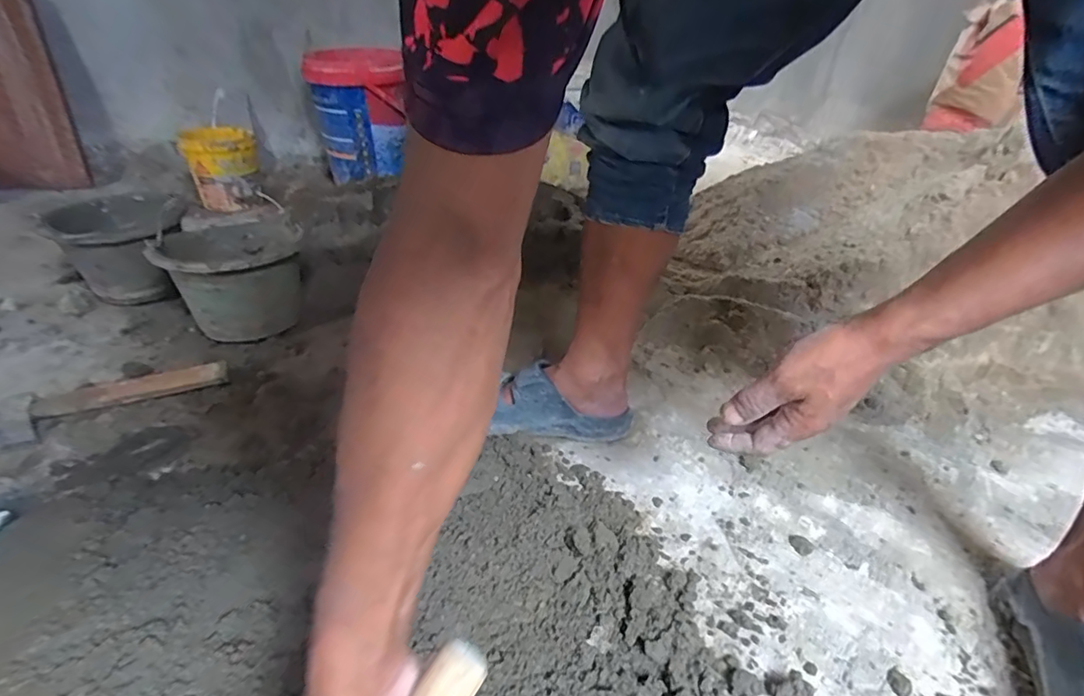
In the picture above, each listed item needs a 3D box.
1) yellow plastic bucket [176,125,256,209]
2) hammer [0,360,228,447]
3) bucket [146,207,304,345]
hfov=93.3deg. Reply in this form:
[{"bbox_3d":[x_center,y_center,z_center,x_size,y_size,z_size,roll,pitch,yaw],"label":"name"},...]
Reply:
[{"bbox_3d":[-0.905,-0.507,1.462,0.188,0.188,0.175,-15,37,-25],"label":"yellow plastic bucket"},{"bbox_3d":[-0.603,0.063,0.727,0.262,0.023,0.088,-20,39,-30],"label":"hammer"},{"bbox_3d":[-0.530,-0.125,0.896,0.211,0.156,0.237,-22,40,-33],"label":"bucket"}]

